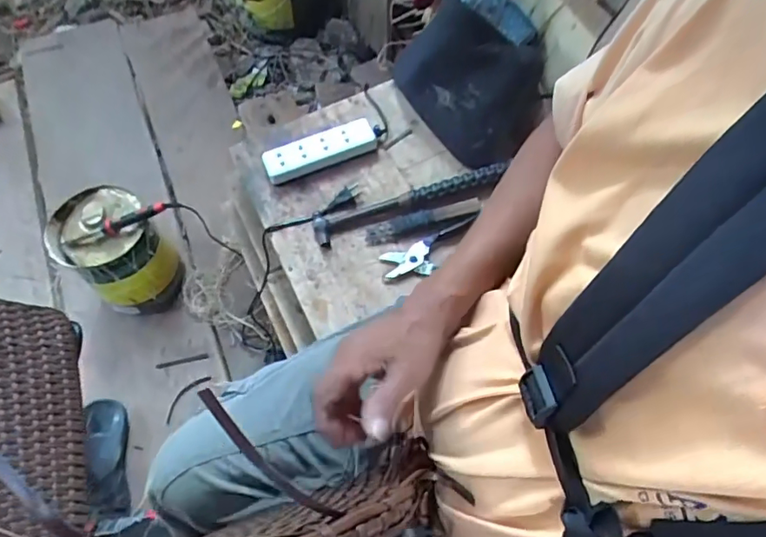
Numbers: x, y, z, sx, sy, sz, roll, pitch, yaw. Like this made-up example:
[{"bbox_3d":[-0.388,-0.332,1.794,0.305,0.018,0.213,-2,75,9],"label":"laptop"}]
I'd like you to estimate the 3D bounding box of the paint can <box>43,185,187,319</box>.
[{"bbox_3d":[-0.489,-0.027,0.998,0.182,0.183,0.160,38,72,18],"label":"paint can"}]

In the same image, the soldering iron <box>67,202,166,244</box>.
[{"bbox_3d":[-0.452,-0.076,0.915,0.196,0.027,0.020,-19,63,14],"label":"soldering iron"}]

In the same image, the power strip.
[{"bbox_3d":[-0.094,-0.176,0.801,0.168,0.037,0.050,-24,66,-9],"label":"power strip"}]

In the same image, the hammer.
[{"bbox_3d":[0.037,-0.104,0.766,0.287,0.036,0.054,-21,66,-7],"label":"hammer"}]

